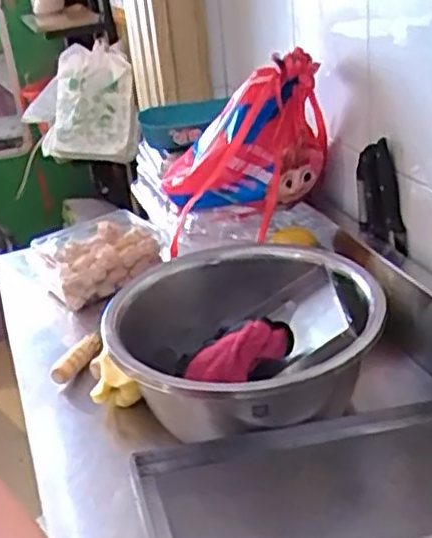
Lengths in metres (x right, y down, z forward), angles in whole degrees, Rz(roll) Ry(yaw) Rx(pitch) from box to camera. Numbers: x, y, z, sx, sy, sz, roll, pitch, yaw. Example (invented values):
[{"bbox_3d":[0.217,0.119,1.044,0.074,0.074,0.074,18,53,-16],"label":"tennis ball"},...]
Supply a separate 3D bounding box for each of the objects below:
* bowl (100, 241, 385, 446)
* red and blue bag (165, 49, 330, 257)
[{"bbox_3d":[0.032,0.080,0.742,0.264,0.119,0.272,-5,27,3],"label":"bowl"},{"bbox_3d":[0.032,-0.154,0.924,0.217,0.189,0.134,-3,27,8],"label":"red and blue bag"}]

